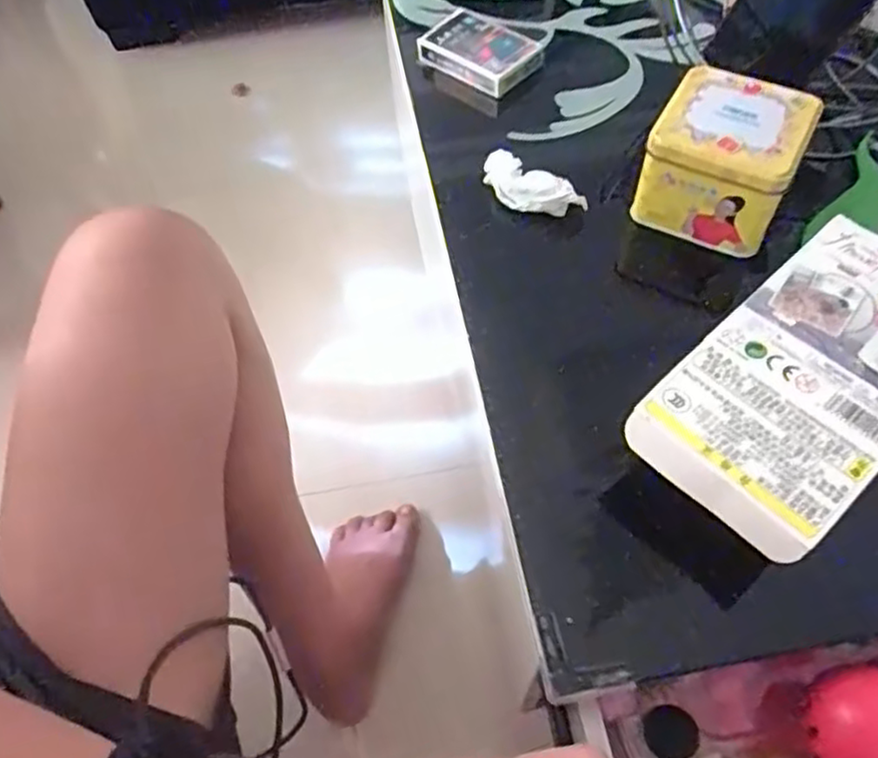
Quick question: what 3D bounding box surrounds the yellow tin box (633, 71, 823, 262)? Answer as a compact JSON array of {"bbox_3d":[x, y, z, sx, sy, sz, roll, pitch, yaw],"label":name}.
[{"bbox_3d":[0.189,-0.147,0.459,0.087,0.068,0.083,26,64,18],"label":"yellow tin box"}]

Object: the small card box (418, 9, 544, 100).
[{"bbox_3d":[0.035,-0.275,0.576,0.090,0.024,0.060,35,67,22],"label":"small card box"}]

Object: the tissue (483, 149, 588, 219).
[{"bbox_3d":[0.063,-0.136,0.495,0.079,0.023,0.031,33,66,21],"label":"tissue"}]

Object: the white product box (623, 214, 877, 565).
[{"bbox_3d":[0.196,-0.005,0.356,0.191,0.019,0.099,-39,64,-18],"label":"white product box"}]

